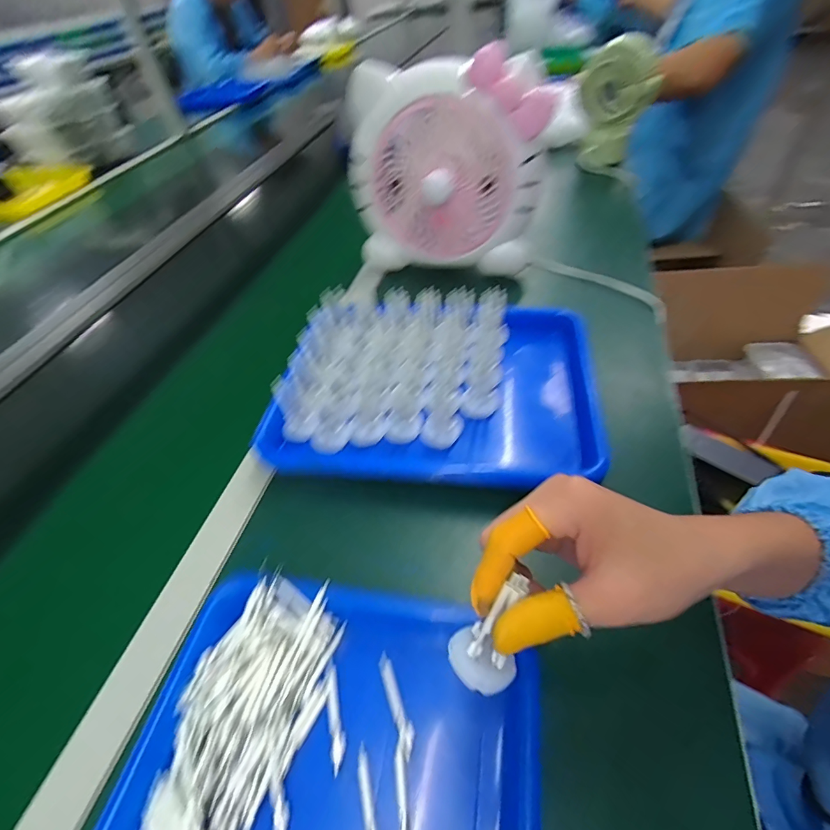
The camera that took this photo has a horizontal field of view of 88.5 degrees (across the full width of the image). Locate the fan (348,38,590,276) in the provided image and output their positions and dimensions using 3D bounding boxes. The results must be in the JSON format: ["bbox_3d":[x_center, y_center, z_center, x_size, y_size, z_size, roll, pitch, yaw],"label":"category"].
[{"bbox_3d":[0.053,-0.312,0.556,0.274,0.233,0.089,11,51,16],"label":"fan"}]

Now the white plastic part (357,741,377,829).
[{"bbox_3d":[-0.028,0.236,0.254,0.009,0.004,0.062,-15,49,-6],"label":"white plastic part"}]

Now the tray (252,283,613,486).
[{"bbox_3d":[0.023,-0.029,0.455,0.322,0.100,0.228,4,49,10],"label":"tray"}]

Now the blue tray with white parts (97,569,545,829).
[{"bbox_3d":[-0.061,0.258,0.225,0.251,0.032,0.319,4,49,10],"label":"blue tray with white parts"}]

